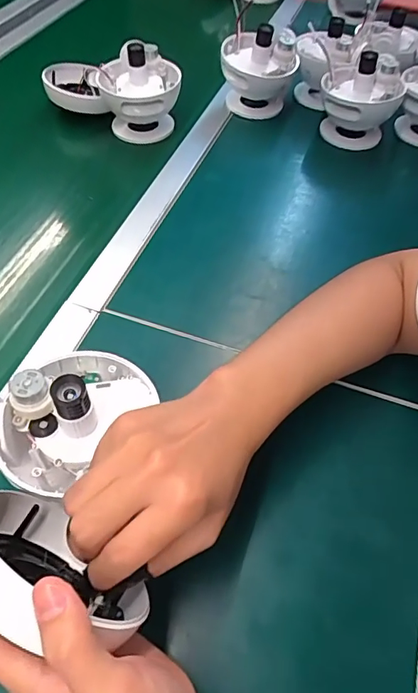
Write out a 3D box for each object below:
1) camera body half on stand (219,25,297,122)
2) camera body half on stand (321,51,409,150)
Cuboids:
[{"bbox_3d":[0.078,-0.433,0.755,0.119,0.117,0.096,6,52,3],"label":"camera body half on stand"},{"bbox_3d":[0.226,-0.368,0.716,0.118,0.114,0.109,14,53,9],"label":"camera body half on stand"}]

